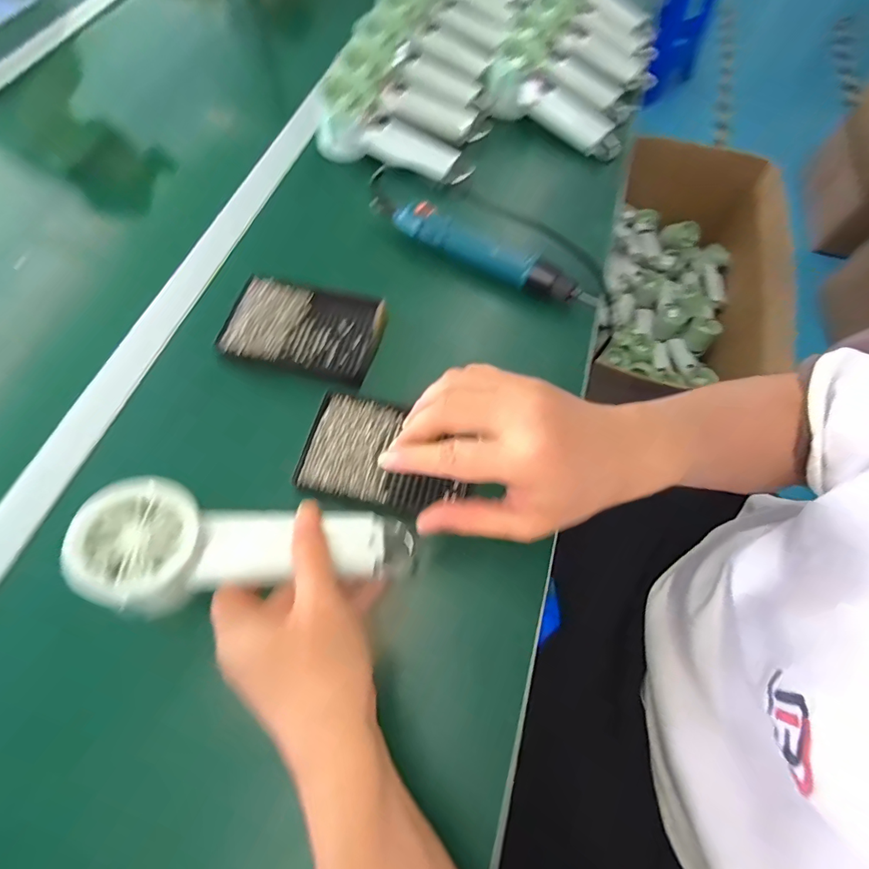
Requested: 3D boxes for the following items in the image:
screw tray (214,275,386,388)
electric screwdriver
[{"bbox_3d":[-0.122,-0.101,0.421,0.141,0.020,0.090,11,65,4],"label":"screw tray"},{"bbox_3d":[0.044,-0.193,0.457,0.252,0.034,0.032,29,68,12],"label":"electric screwdriver"}]

